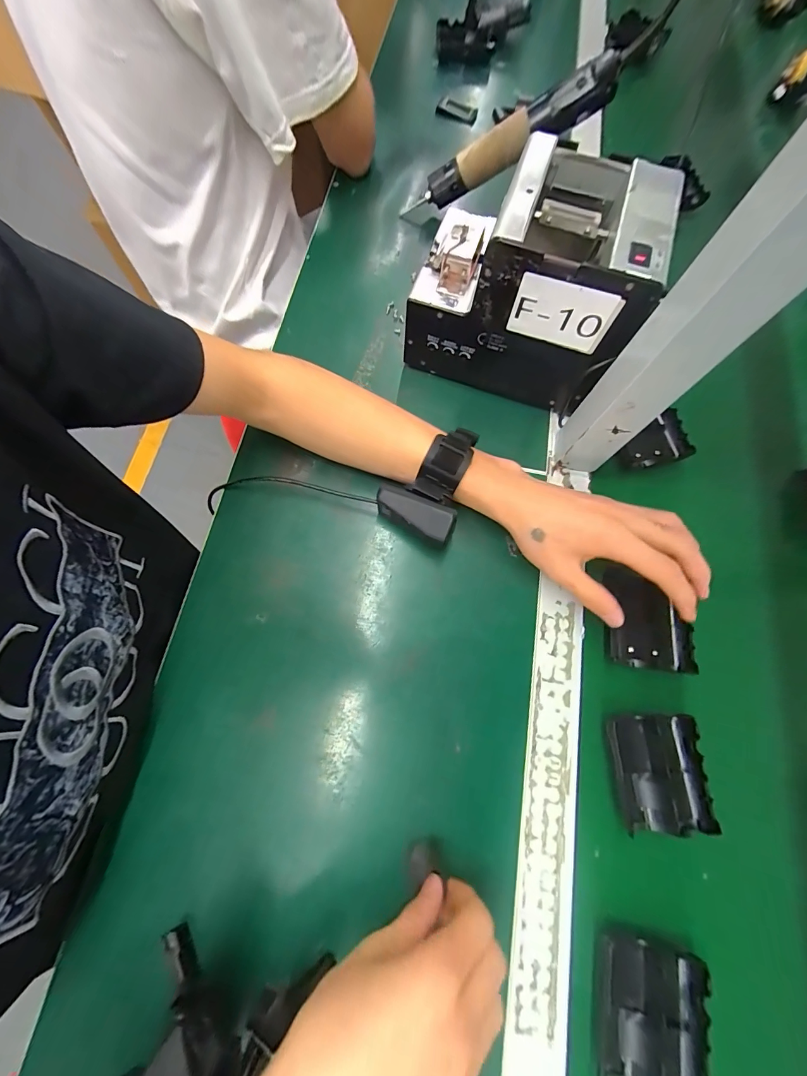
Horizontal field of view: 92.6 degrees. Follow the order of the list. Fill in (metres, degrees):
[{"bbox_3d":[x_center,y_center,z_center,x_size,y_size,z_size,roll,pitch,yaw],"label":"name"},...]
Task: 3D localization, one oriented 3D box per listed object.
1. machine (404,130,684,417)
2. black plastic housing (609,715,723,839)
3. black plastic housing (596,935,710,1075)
[{"bbox_3d":[0.108,-0.228,0.349,0.175,0.149,0.125,20,73,4],"label":"machine"},{"bbox_3d":[0.196,0.180,0.296,0.062,0.018,0.079,-2,73,-3],"label":"black plastic housing"},{"bbox_3d":[0.160,0.314,0.253,0.065,0.022,0.077,14,73,2],"label":"black plastic housing"}]

